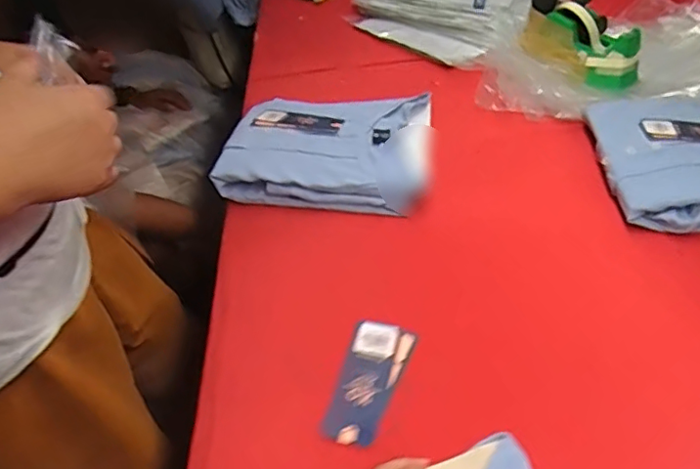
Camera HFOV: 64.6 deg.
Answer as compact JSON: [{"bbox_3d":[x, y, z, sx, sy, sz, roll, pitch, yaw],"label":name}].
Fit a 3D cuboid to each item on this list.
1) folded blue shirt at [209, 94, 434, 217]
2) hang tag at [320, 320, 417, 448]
[{"bbox_3d":[-0.030,-0.112,0.718,0.259,0.031,0.221,5,44,7],"label":"folded blue shirt"},{"bbox_3d":[0.018,0.128,0.487,0.053,0.005,0.120,12,45,13],"label":"hang tag"}]

